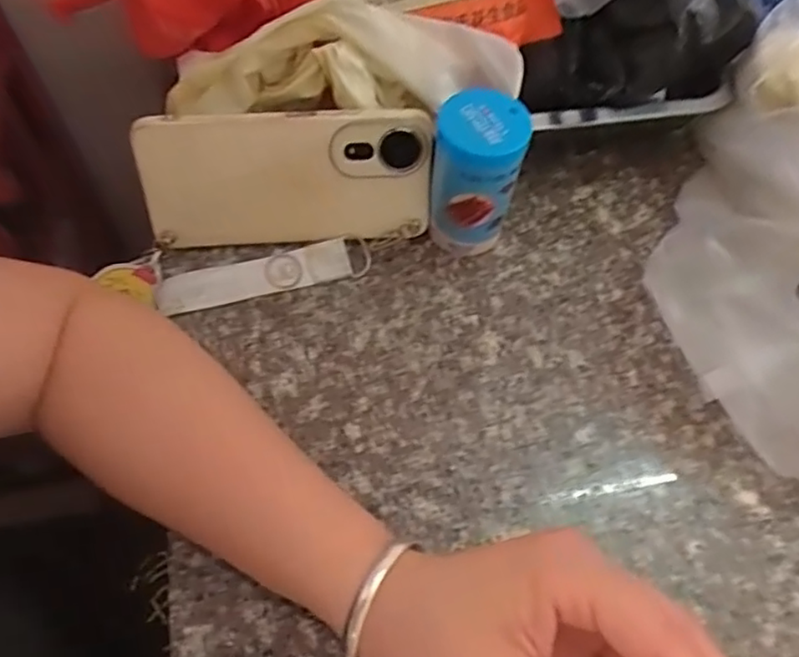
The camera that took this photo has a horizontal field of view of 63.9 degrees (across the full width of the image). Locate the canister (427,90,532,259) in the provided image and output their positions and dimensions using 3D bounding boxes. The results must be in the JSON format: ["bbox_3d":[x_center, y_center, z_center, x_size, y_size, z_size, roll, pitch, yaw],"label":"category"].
[{"bbox_3d":[0.045,-0.084,0.371,0.048,0.096,0.045,2,61,-3],"label":"canister"}]

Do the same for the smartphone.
[{"bbox_3d":[-0.063,-0.084,0.370,0.161,0.078,0.008,-2,40,-3],"label":"smartphone"}]

